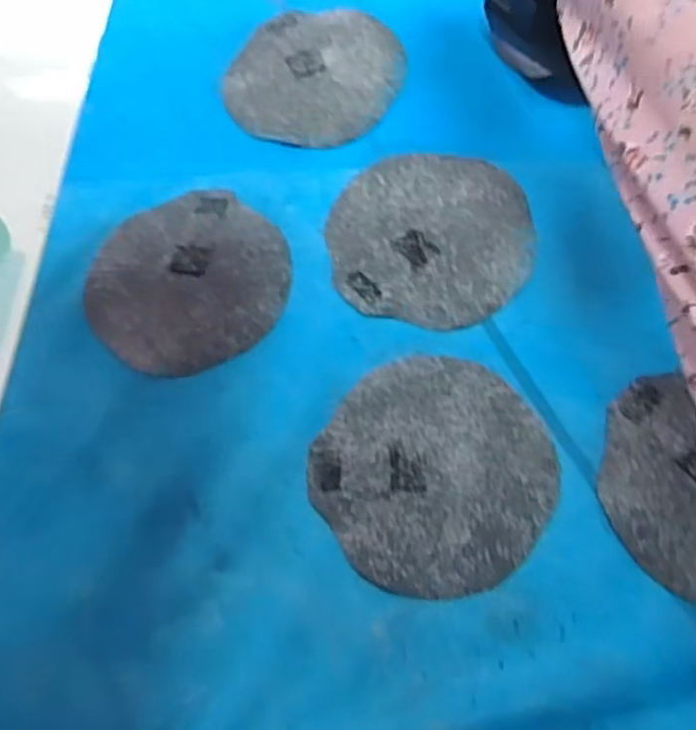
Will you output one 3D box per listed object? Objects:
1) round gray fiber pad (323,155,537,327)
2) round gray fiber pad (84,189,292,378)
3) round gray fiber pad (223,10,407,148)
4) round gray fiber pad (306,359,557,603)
[{"bbox_3d":[0.059,-0.094,0.526,0.143,0.011,0.142,-2,65,5],"label":"round gray fiber pad"},{"bbox_3d":[-0.117,-0.063,0.529,0.142,0.013,0.141,0,64,0],"label":"round gray fiber pad"},{"bbox_3d":[-0.026,-0.242,0.600,0.136,0.009,0.143,-2,65,5],"label":"round gray fiber pad"},{"bbox_3d":[0.055,0.066,0.451,0.141,0.005,0.145,-2,65,5],"label":"round gray fiber pad"}]

